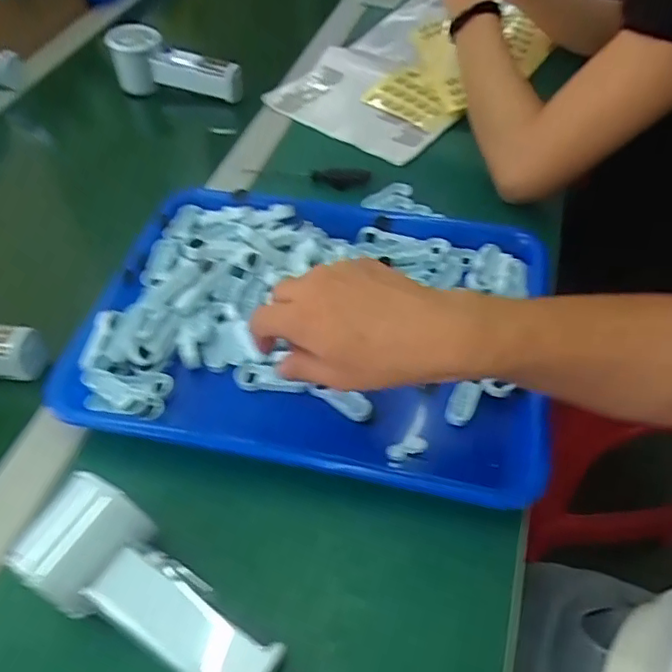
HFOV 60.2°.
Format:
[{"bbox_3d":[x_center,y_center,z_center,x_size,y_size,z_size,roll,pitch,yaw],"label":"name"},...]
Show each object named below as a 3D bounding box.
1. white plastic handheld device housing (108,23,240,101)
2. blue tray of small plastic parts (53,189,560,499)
[{"bbox_3d":[-0.184,-0.303,0.651,0.150,0.059,0.043,18,54,16],"label":"white plastic handheld device housing"},{"bbox_3d":[-0.014,-0.011,0.436,0.326,0.042,0.240,9,52,10],"label":"blue tray of small plastic parts"}]

